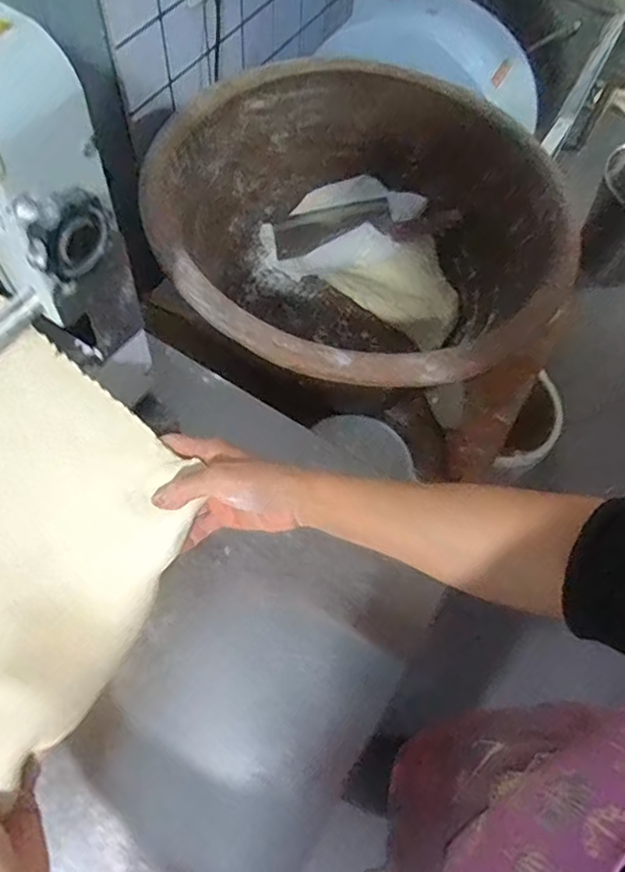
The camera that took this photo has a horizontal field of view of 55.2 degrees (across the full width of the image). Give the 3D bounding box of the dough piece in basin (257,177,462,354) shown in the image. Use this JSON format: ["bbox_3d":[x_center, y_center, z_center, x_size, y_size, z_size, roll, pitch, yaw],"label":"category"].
[{"bbox_3d":[0.110,-0.330,1.053,0.364,0.109,0.195,31,66,10],"label":"dough piece in basin"}]

